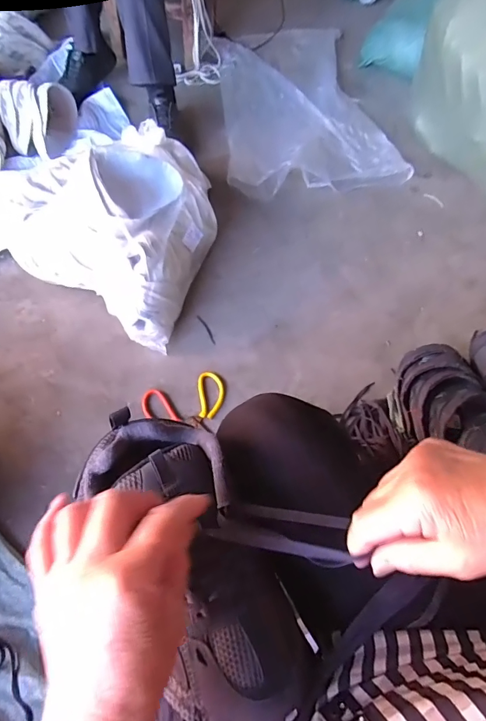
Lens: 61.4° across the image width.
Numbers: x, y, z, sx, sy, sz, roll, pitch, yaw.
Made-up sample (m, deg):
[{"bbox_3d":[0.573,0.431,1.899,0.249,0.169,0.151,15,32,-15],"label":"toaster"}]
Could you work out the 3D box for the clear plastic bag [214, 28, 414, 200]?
[{"bbox_3d":[0.159,-0.856,1.340,0.534,0.087,0.873,-8,62,-9],"label":"clear plastic bag"}]

